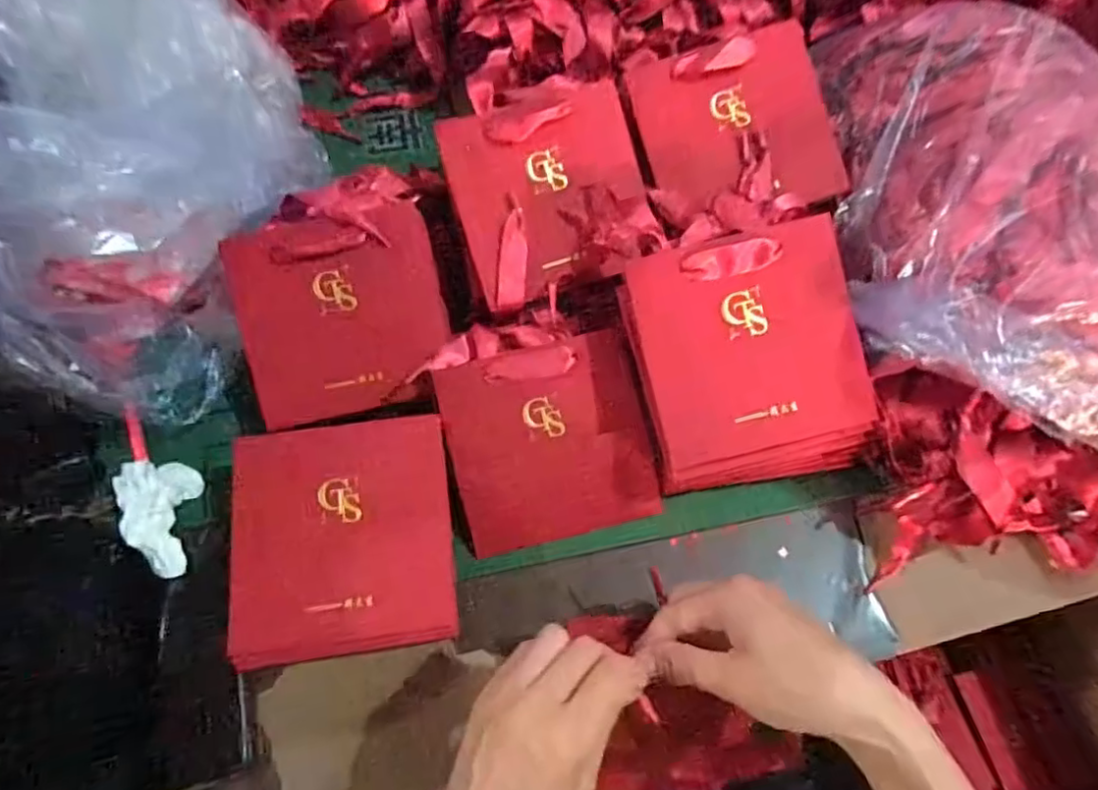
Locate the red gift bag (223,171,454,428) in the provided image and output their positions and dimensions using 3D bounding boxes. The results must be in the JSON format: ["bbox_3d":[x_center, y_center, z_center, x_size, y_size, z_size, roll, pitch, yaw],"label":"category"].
[{"bbox_3d":[-0.152,-0.066,0.464,0.148,0.036,0.156,-16,102,-8],"label":"red gift bag"}]

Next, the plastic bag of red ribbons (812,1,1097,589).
[{"bbox_3d":[0.314,-0.088,0.453,0.203,0.148,0.424,-3,66,-3],"label":"plastic bag of red ribbons"}]

